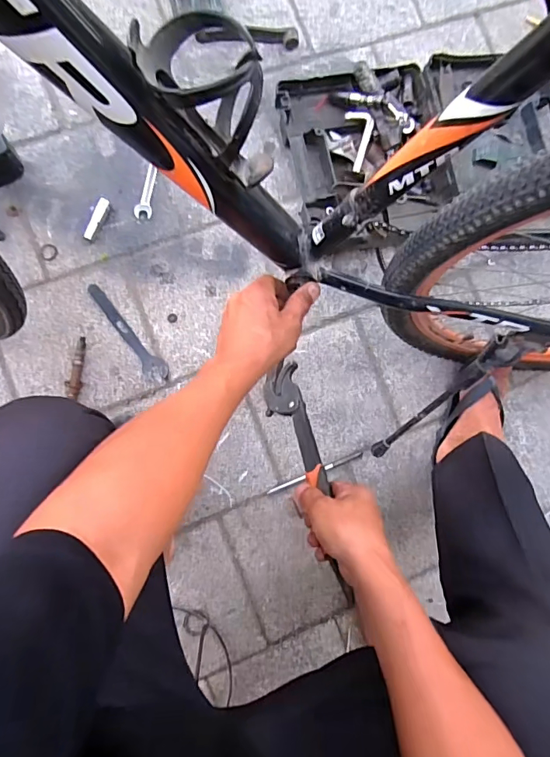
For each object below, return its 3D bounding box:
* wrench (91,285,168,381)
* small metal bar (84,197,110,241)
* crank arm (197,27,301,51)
[{"bbox_3d":[-0.265,-0.084,0.807,0.040,0.008,0.208,-36,91,-8],"label":"wrench"},{"bbox_3d":[-0.319,-0.286,0.801,0.017,0.018,0.082,23,84,-5],"label":"small metal bar"},{"bbox_3d":[-0.051,-0.659,0.850,0.193,0.031,0.025,1,86,-7],"label":"crank arm"}]

